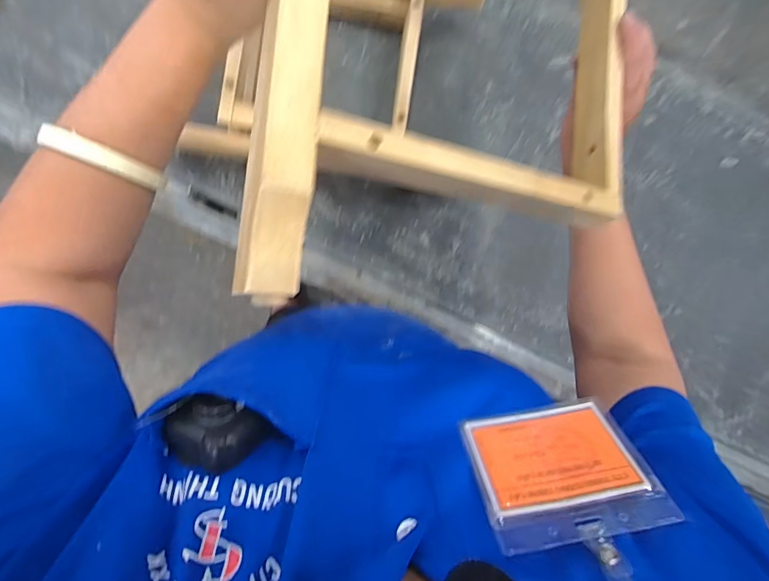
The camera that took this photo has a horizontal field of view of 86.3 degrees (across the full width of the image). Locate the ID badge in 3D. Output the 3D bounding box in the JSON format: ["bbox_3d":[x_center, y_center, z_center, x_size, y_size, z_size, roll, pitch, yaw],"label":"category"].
[{"bbox_3d":[0.105,0.106,0.251,0.097,0.085,0.004,-9,126,-4],"label":"ID badge"}]

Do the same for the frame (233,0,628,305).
[{"bbox_3d":[0.069,-0.212,0.333,0.315,0.061,0.464,6,86,-24],"label":"frame"}]

